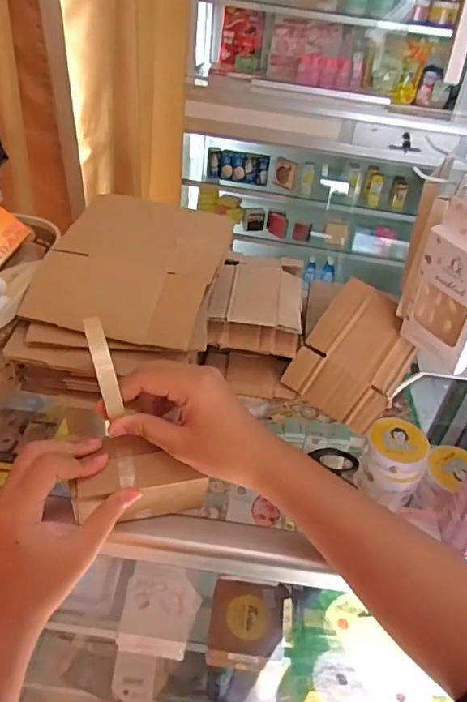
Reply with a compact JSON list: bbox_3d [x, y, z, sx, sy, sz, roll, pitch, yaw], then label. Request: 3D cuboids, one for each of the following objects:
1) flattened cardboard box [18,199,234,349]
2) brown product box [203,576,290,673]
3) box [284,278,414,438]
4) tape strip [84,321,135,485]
[{"bbox_3d":[-0.096,-0.090,0.511,0.157,0.022,0.174,14,60,5],"label":"flattened cardboard box"},{"bbox_3d":[0.015,0.296,0.565,0.078,0.036,0.082,9,38,3],"label":"brown product box"},{"bbox_3d":[0.126,0.000,0.526,0.095,0.022,0.138,32,80,12],"label":"box"},{"bbox_3d":[-0.091,0.037,0.388,0.016,0.124,0.032,-15,11,-25],"label":"tape strip"}]

